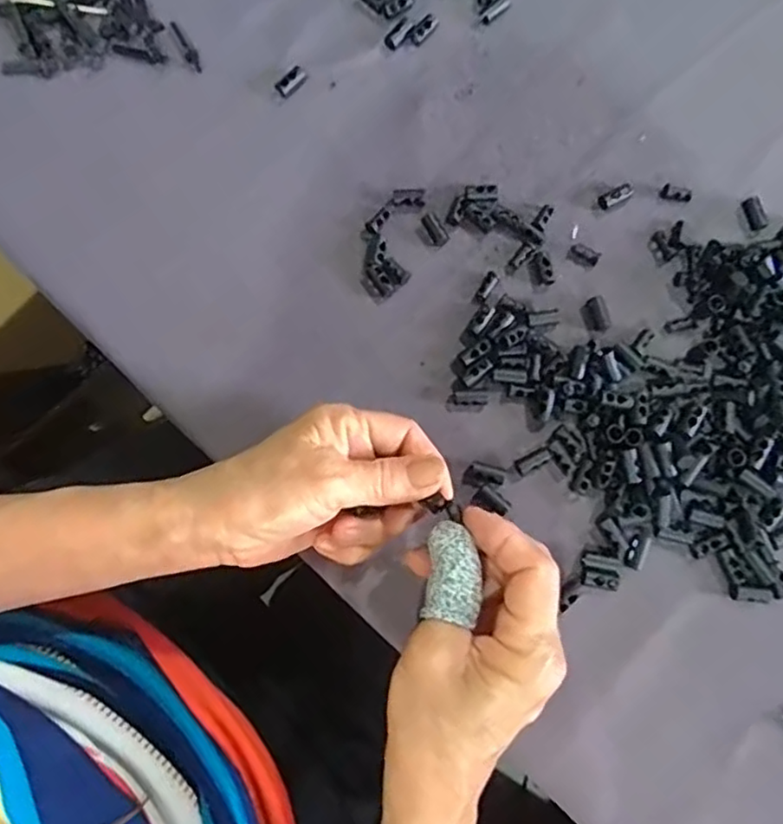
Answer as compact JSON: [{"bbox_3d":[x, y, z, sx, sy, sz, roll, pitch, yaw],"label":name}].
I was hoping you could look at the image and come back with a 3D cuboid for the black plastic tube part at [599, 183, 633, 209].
[{"bbox_3d":[0.127,-0.122,0.363,0.021,0.007,0.009,-29,81,-6],"label":"black plastic tube part"}]

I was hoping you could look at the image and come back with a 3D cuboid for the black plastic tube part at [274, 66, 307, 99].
[{"bbox_3d":[-0.058,-0.191,0.372,0.020,0.004,0.009,-43,83,-8],"label":"black plastic tube part"}]

